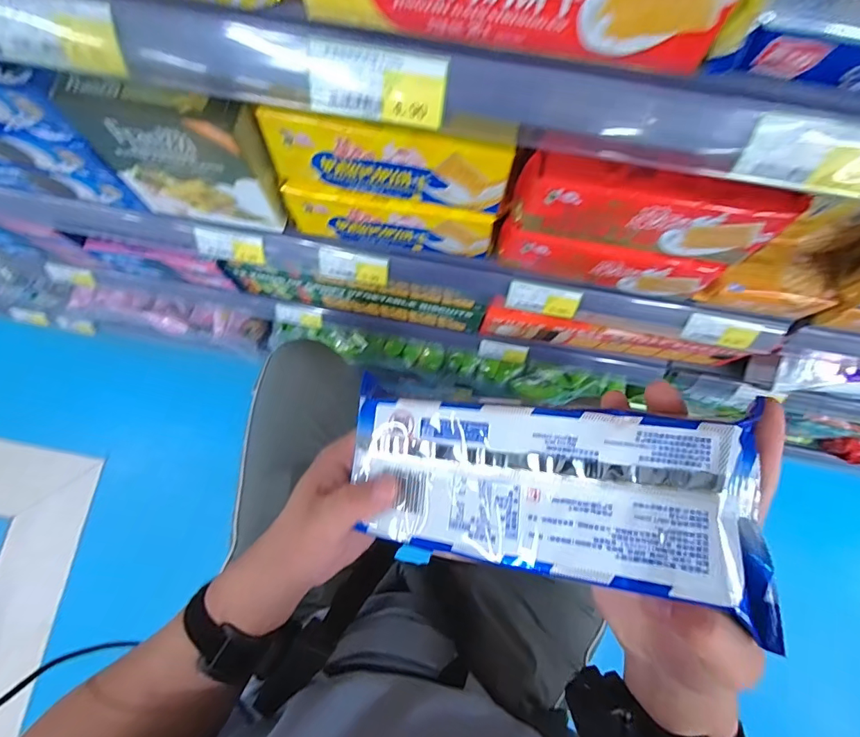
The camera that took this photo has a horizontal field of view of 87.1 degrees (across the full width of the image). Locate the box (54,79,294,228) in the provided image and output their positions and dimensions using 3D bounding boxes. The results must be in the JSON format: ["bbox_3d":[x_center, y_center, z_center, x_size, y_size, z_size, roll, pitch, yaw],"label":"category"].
[{"bbox_3d":[-0.236,-0.201,0.449,0.160,0.152,0.037,10,78,1],"label":"box"}]

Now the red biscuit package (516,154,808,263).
[{"bbox_3d":[0.193,-0.144,0.414,0.225,0.075,0.037,11,78,1],"label":"red biscuit package"}]

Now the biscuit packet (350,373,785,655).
[{"bbox_3d":[0.063,0.069,0.265,0.234,0.027,0.095,7,77,21],"label":"biscuit packet"}]

